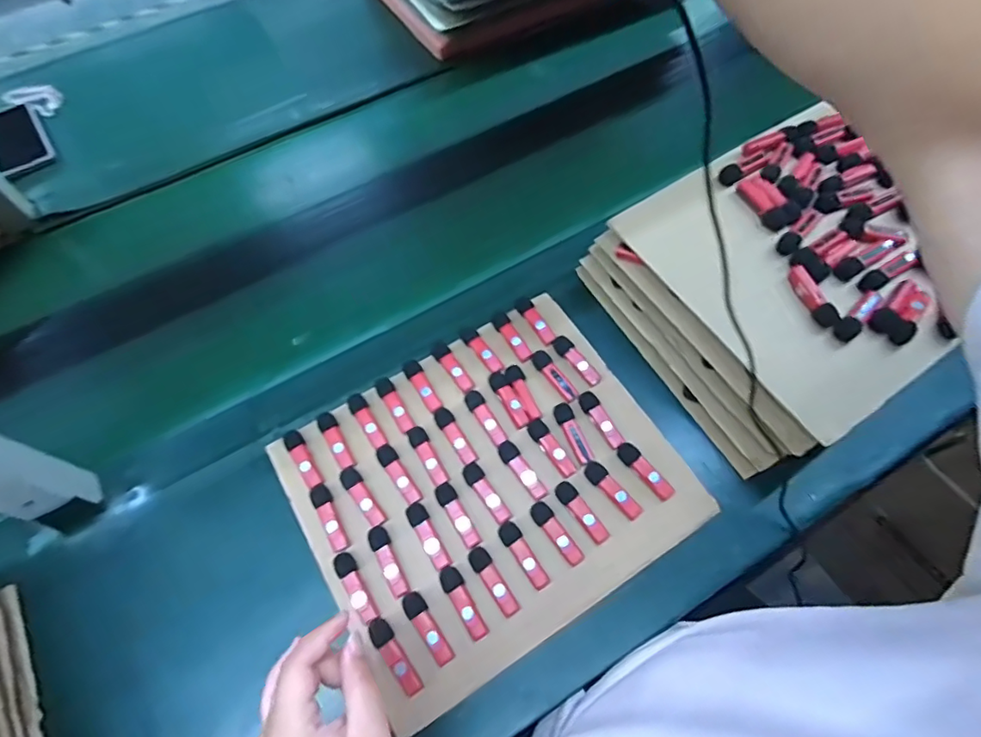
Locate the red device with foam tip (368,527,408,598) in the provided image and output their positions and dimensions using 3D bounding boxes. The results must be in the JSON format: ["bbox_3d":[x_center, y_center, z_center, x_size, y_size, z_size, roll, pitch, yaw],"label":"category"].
[{"bbox_3d":[-0.095,0.178,0.490,0.018,0.008,0.066,-28,63,-12],"label":"red device with foam tip"}]

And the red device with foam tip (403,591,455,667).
[{"bbox_3d":[-0.056,0.229,0.466,0.019,0.007,0.065,-31,64,-13],"label":"red device with foam tip"}]

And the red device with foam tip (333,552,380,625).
[{"bbox_3d":[-0.124,0.200,0.483,0.018,0.008,0.066,-31,64,-13],"label":"red device with foam tip"}]

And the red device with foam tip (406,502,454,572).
[{"bbox_3d":[-0.059,0.157,0.498,0.018,0.009,0.065,-29,63,-12],"label":"red device with foam tip"}]

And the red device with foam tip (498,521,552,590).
[{"bbox_3d":[0.030,0.173,0.489,0.019,0.004,0.065,-29,64,-12],"label":"red device with foam tip"}]

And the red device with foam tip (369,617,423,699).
[{"bbox_3d":[-0.083,0.248,0.456,0.017,0.008,0.068,-34,65,-14],"label":"red device with foam tip"}]

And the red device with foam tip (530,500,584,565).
[{"bbox_3d":[0.062,0.155,0.495,0.019,0.006,0.065,-33,64,-14],"label":"red device with foam tip"}]

